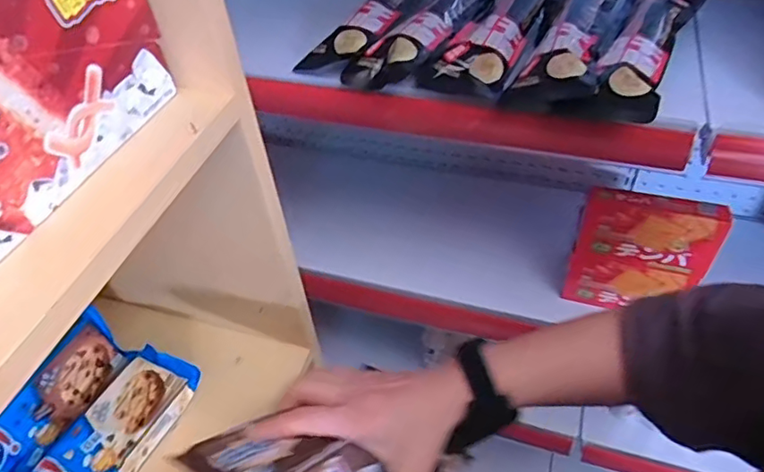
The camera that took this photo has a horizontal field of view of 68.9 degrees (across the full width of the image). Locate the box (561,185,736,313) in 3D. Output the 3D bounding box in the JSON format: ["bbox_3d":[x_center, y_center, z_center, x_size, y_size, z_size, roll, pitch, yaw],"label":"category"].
[{"bbox_3d":[0.309,0.023,0.670,0.145,0.171,0.034,11,49,16],"label":"box"}]

